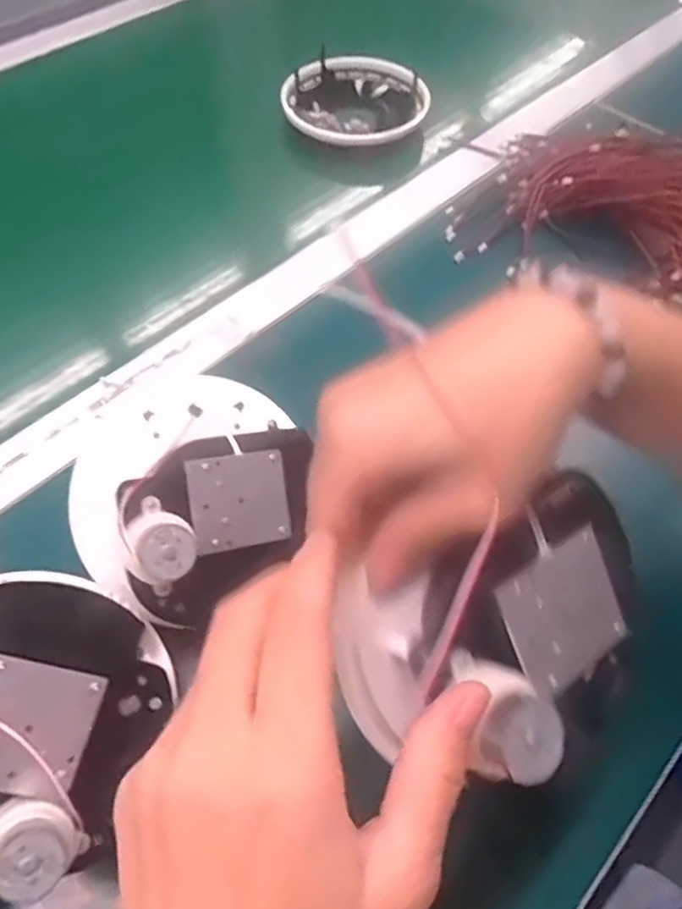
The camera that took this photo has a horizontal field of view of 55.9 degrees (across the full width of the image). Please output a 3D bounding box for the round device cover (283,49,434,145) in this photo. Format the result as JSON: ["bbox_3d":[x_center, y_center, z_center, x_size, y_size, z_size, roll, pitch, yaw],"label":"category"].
[{"bbox_3d":[0.008,-0.331,0.606,0.131,0.038,0.116,-25,61,-17],"label":"round device cover"}]

